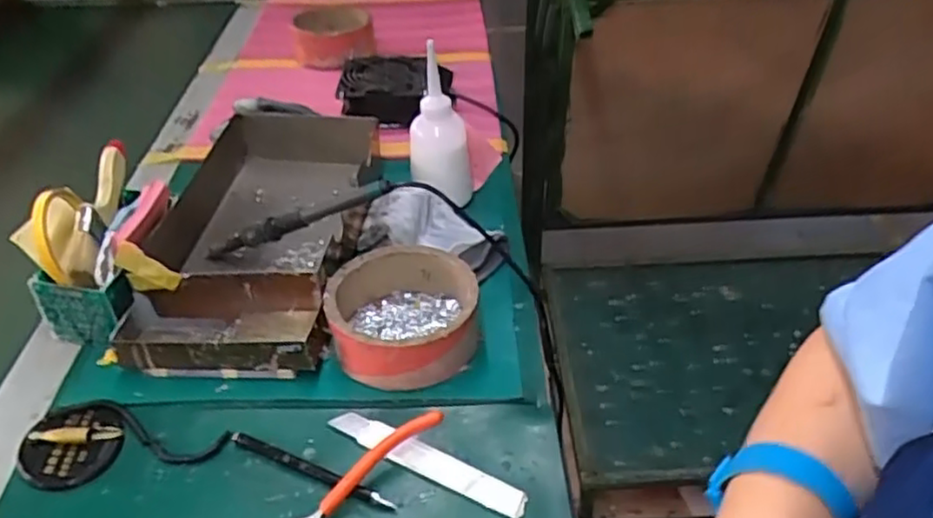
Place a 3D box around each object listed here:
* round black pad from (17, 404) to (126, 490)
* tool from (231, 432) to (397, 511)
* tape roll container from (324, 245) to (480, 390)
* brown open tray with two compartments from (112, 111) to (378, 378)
[{"bbox_3d":[-0.287,0.135,0.506,0.062,0.018,0.066,-1,39,1],"label":"round black pad"},{"bbox_3d":[-0.111,0.149,0.492,0.133,0.009,0.013,13,42,18],"label":"tool"},{"bbox_3d":[-0.053,0.045,0.577,0.116,0.052,0.117,-1,39,1],"label":"tape roll container"},{"bbox_3d":[-0.205,-0.033,0.669,0.190,0.065,0.329,0,39,2],"label":"brown open tray with two compartments"}]

